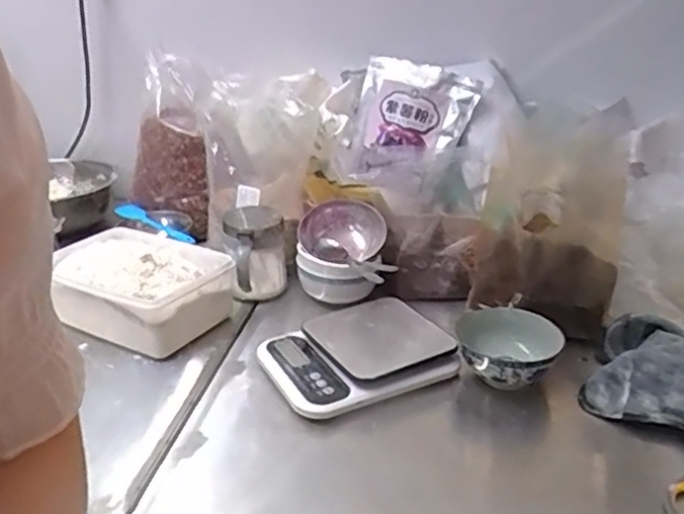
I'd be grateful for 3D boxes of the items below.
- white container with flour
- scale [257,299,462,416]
[{"bbox_3d":[-0.240,0.040,0.801,0.188,0.094,0.153,16,28,29],"label":"white container with flour"},{"bbox_3d":[0.015,0.110,0.721,0.194,0.035,0.146,-14,28,-26],"label":"scale"}]

